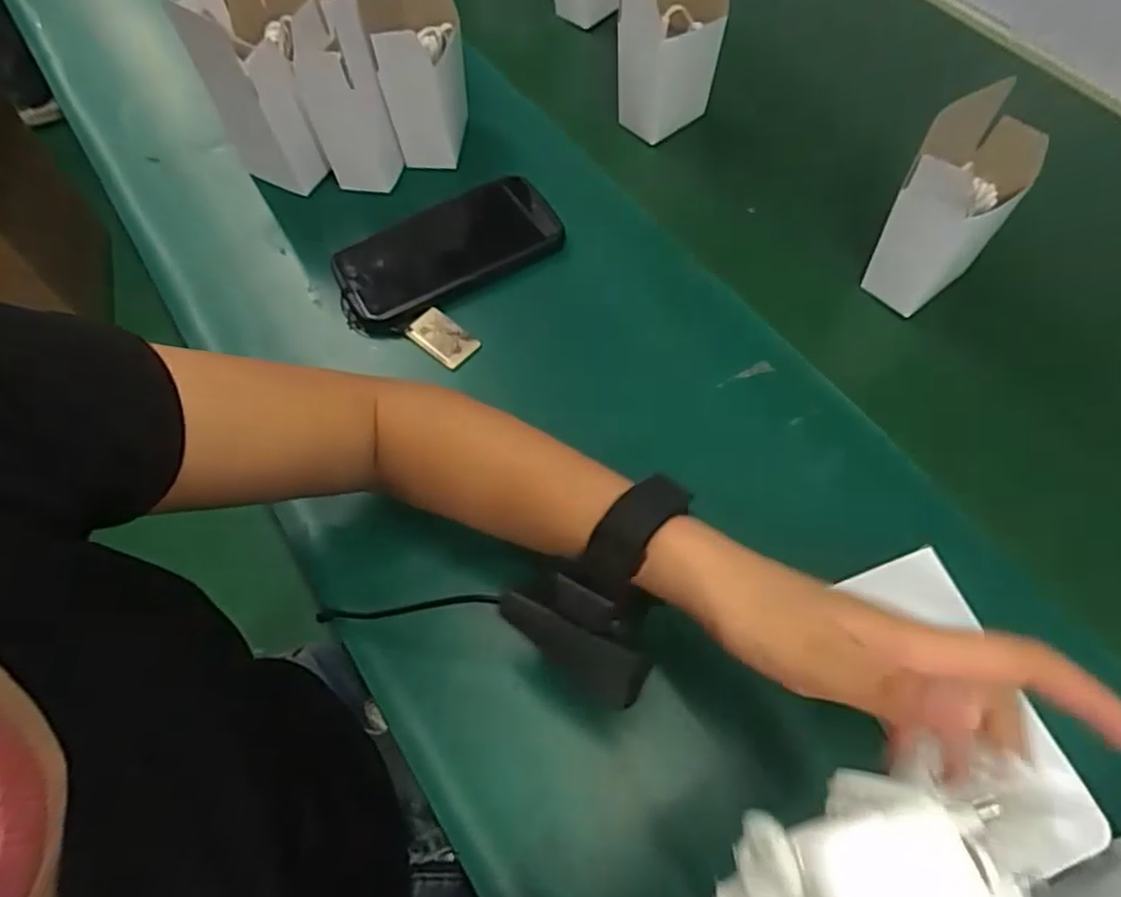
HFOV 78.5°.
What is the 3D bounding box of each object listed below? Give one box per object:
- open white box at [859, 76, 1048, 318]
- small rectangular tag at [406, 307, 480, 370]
[{"bbox_3d":[0.256,-0.157,0.448,0.059,0.122,0.071,37,71,20],"label":"open white box"},{"bbox_3d":[-0.084,-0.078,0.488,0.049,0.006,0.029,36,70,20],"label":"small rectangular tag"}]

